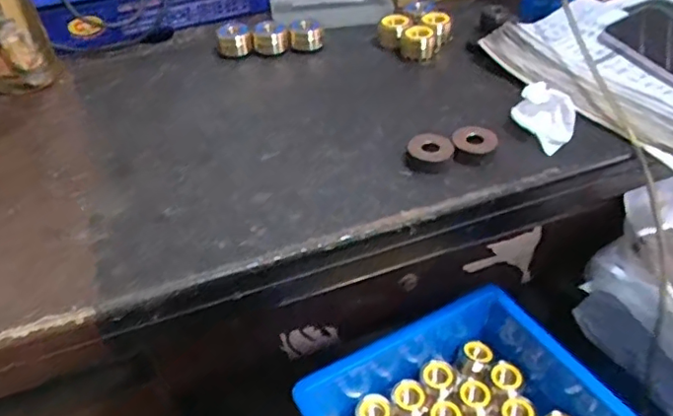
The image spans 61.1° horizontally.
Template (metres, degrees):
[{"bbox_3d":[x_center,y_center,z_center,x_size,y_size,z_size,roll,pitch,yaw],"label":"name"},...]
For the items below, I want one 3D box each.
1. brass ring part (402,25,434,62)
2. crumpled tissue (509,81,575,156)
[{"bbox_3d":[0.093,-0.189,0.653,0.035,0.029,0.034,3,42,7],"label":"brass ring part"},{"bbox_3d":[0.191,-0.085,0.525,0.056,0.035,0.059,15,44,19],"label":"crumpled tissue"}]

